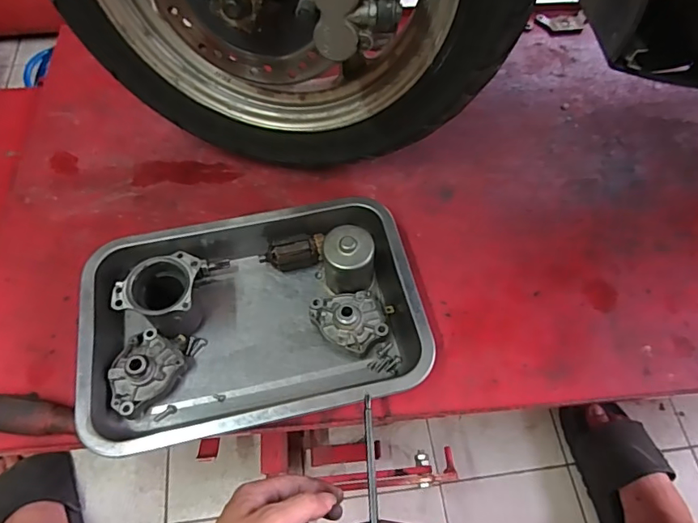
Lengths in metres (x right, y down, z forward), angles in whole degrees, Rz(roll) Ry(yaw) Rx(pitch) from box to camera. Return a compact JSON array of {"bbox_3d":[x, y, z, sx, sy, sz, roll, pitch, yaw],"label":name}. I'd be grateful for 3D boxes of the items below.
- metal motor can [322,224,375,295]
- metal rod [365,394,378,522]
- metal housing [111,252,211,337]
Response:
[{"bbox_3d":[0.000,0.003,0.493,0.048,0.077,0.047,1,62,-2],"label":"metal motor can"},{"bbox_3d":[0.020,0.211,0.373,0.007,0.012,0.212,-1,68,-3],"label":"metal rod"},{"bbox_3d":[-0.173,0.028,0.474,0.069,0.081,0.078,1,62,-2],"label":"metal housing"}]

